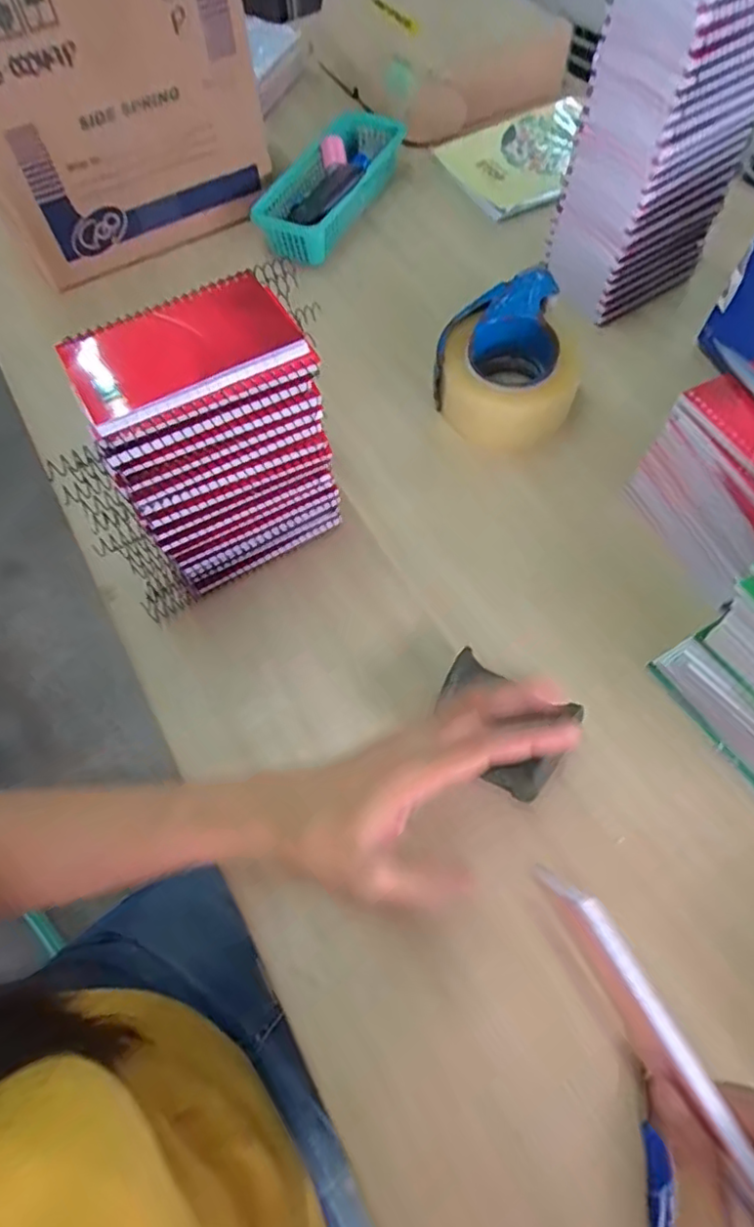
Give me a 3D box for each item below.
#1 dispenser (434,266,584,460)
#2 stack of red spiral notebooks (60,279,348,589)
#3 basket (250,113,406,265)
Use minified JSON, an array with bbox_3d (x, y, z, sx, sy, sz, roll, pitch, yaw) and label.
[{"bbox_3d":[0.118,-0.227,0.560,0.122,0.064,0.168,10,63,8],"label":"dispenser"},{"bbox_3d":[-0.107,-0.116,0.431,0.134,0.181,0.087,-25,64,-10],"label":"stack of red spiral notebooks"},{"bbox_3d":[-0.052,-0.478,0.698,0.103,0.051,0.236,19,65,13],"label":"basket"}]

